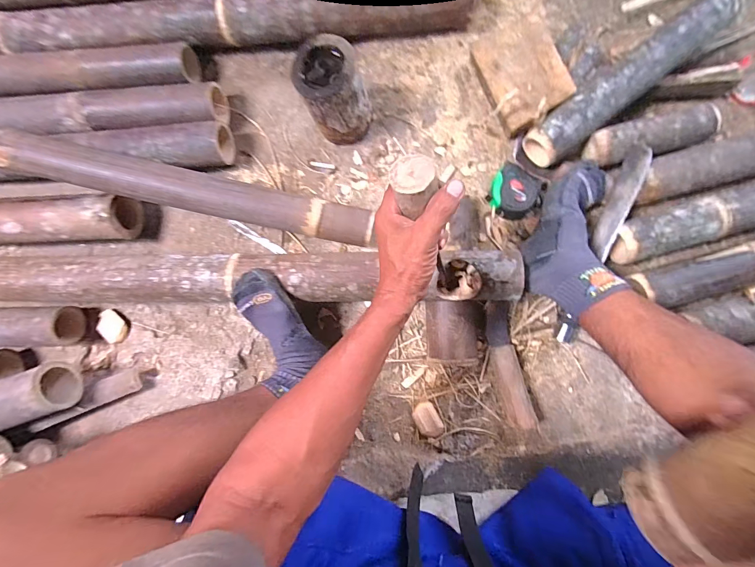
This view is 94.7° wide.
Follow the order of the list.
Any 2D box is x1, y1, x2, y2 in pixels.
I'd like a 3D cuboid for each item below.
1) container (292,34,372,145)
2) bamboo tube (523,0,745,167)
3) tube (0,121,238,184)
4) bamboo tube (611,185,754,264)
[{"bbox_3d":[-0.070,-0.304,0.569,0.093,0.141,0.100,0,86,5],"label":"container"},{"bbox_3d":[0.391,-0.316,0.543,0.345,0.061,0.063,-37,84,1],"label":"bamboo tube"},{"bbox_3d":[-0.600,-0.230,0.629,0.695,0.085,0.078,-4,85,5],"label":"tube"},{"bbox_3d":[0.641,-0.132,0.537,0.548,0.069,0.075,-15,84,4],"label":"bamboo tube"}]

